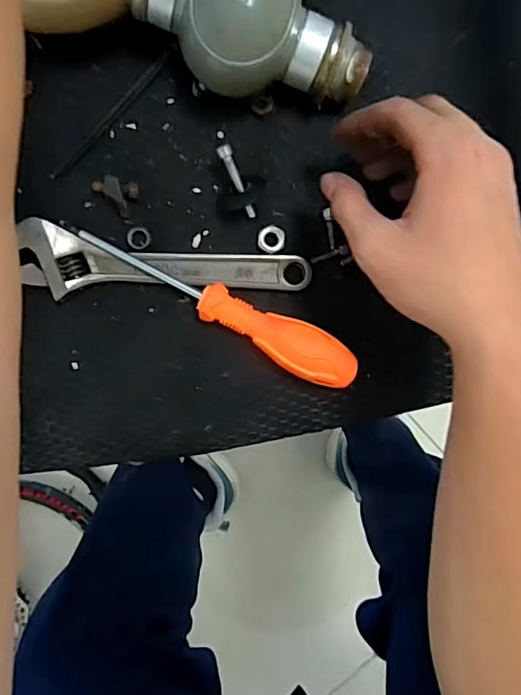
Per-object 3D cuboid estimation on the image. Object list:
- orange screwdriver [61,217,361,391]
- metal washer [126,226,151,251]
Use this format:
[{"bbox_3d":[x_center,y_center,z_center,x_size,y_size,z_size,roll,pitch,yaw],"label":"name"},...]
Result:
[{"bbox_3d":[-0.029,-0.029,0.319,0.196,0.027,0.029,28,97,-5],"label":"orange screwdriver"},{"bbox_3d":[-0.078,-0.070,0.327,0.014,0.004,0.015,0,99,-1],"label":"metal washer"}]

